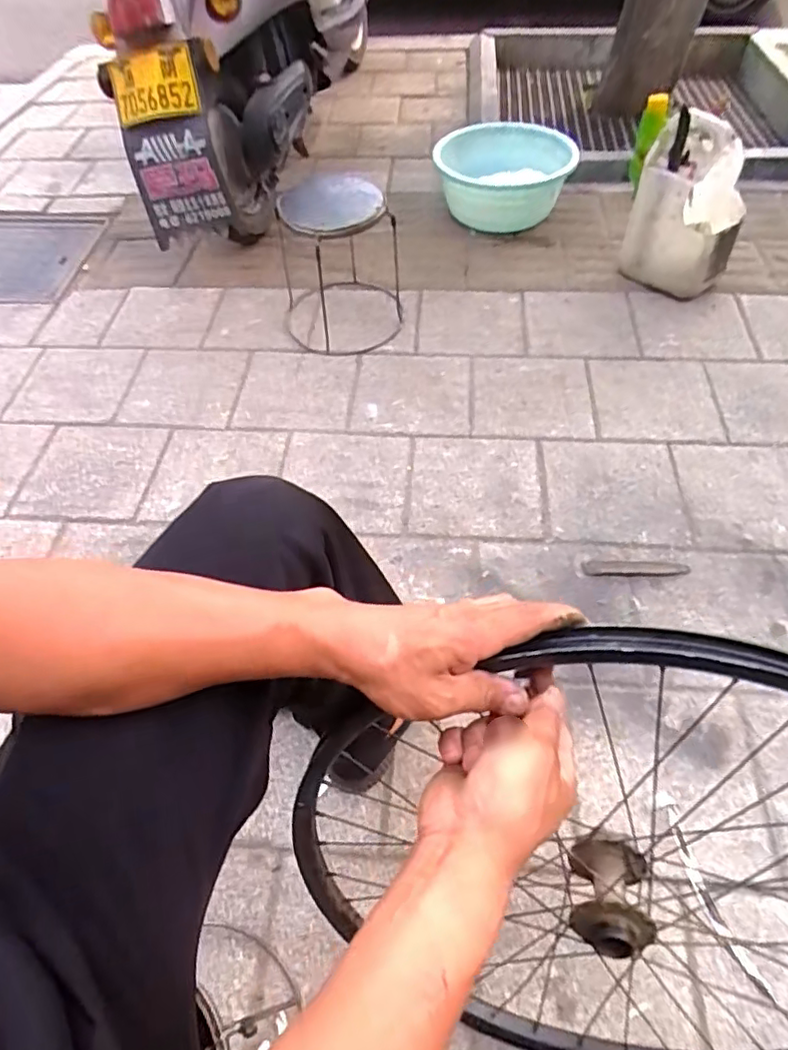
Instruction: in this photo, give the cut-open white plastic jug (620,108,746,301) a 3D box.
[{"bbox_3d":[0.652,-0.693,1.309,0.232,0.333,0.232,19,58,16],"label":"cut-open white plastic jug"}]

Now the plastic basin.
[{"bbox_3d":[0.289,-0.955,1.618,0.346,0.174,0.337,-1,55,1],"label":"plastic basin"}]

